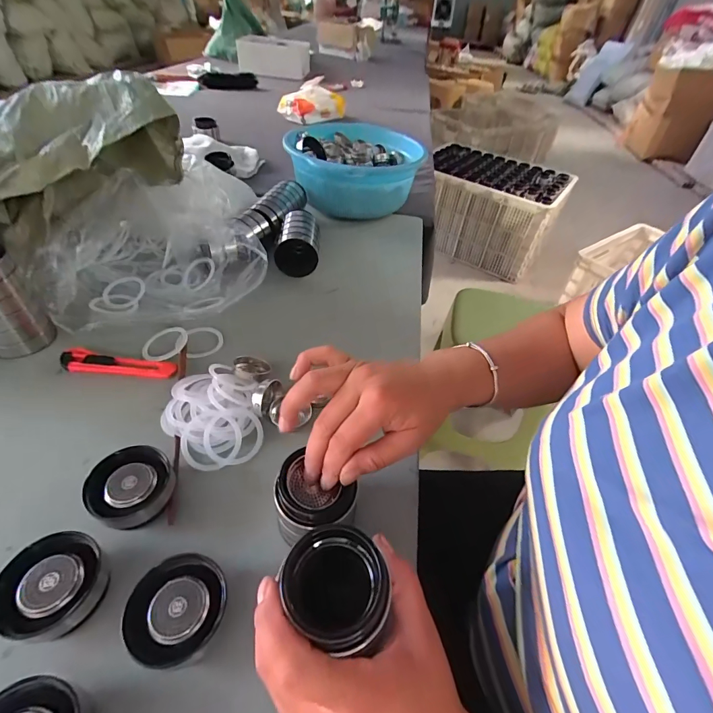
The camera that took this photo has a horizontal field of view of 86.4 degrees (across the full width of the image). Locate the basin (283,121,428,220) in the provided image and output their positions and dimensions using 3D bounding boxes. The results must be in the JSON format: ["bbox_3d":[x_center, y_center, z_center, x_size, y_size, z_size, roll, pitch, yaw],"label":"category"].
[{"bbox_3d":[-0.006,-0.392,0.814,0.274,0.123,0.319,2,45,-5],"label":"basin"}]

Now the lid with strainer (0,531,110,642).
[{"bbox_3d":[-0.223,0.171,0.283,0.061,0.034,0.066,3,45,-3],"label":"lid with strainer"}]

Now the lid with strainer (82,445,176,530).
[{"bbox_3d":[-0.200,0.118,0.340,0.062,0.032,0.065,-5,46,-11],"label":"lid with strainer"}]

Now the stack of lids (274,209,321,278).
[{"bbox_3d":[-0.097,-0.190,0.635,0.067,0.068,0.102,1,45,-4],"label":"stack of lids"}]

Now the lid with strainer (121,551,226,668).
[{"bbox_3d":[-0.130,0.186,0.279,0.062,0.032,0.066,3,45,-3],"label":"lid with strainer"}]

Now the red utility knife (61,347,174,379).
[{"bbox_3d":[-0.287,0.010,0.459,0.138,0.011,0.029,7,45,1],"label":"red utility knife"}]

